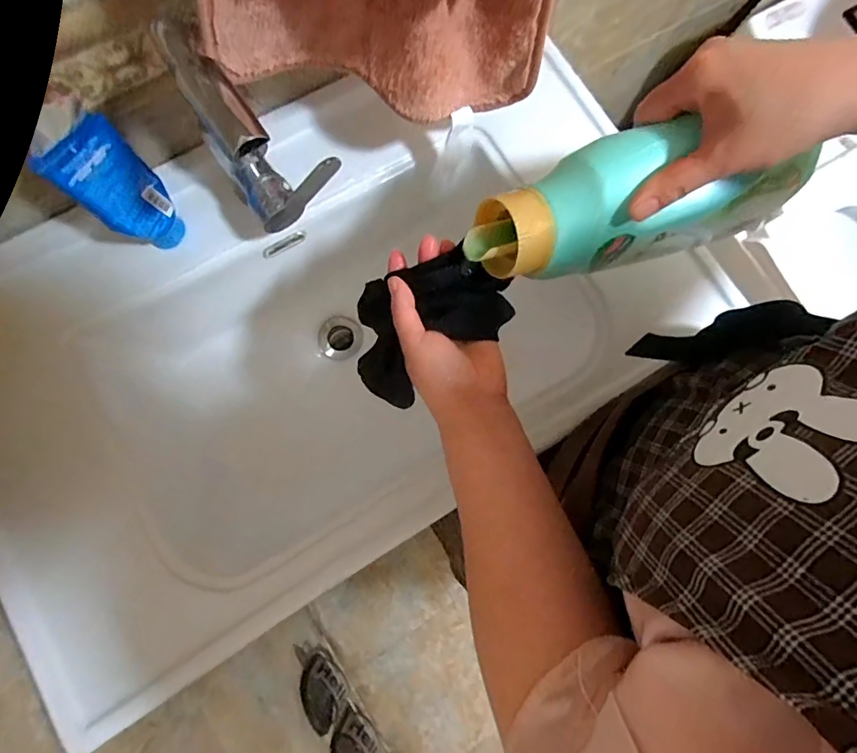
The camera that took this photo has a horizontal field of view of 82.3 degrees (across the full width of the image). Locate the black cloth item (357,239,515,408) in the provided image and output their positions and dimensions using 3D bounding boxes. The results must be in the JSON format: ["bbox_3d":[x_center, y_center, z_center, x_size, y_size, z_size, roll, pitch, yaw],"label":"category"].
[{"bbox_3d":[-0.005,-0.052,0.403,0.136,0.069,0.095,-35,80,-8],"label":"black cloth item"}]

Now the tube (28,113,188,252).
[{"bbox_3d":[-0.276,-0.165,0.456,0.032,0.152,0.067,33,79,7],"label":"tube"}]

